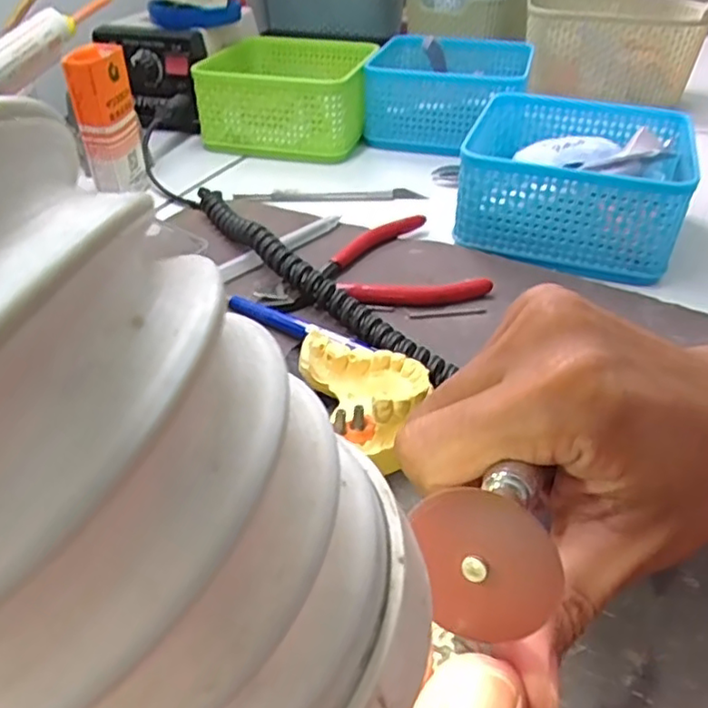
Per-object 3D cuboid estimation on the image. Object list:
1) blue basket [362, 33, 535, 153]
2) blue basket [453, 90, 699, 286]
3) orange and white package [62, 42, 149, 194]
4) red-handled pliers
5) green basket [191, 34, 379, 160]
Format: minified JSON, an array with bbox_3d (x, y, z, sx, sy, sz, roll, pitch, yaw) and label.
[{"bbox_3d":[0.082,-0.228,0.566,0.128,0.059,0.131,8,38,9],"label":"blue basket"},{"bbox_3d":[0.137,-0.114,0.421,0.136,0.060,0.132,12,39,14],"label":"blue basket"},{"bbox_3d":[-0.165,-0.151,0.441,0.030,0.102,0.037,-1,37,-2],"label":"orange and white package"},{"bbox_3d":[0.005,-0.048,0.377,0.124,0.011,0.097,-14,40,-19],"label":"red-handled pliers"},{"bbox_3d":[-0.053,-0.222,0.563,0.130,0.066,0.134,8,38,8],"label":"green basket"}]

